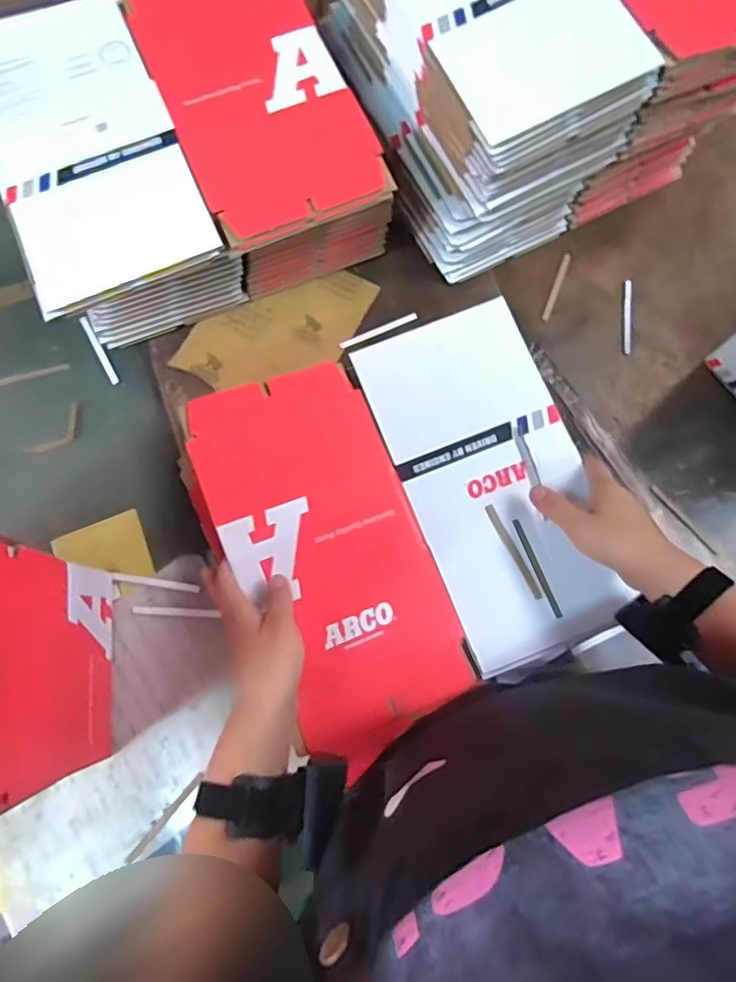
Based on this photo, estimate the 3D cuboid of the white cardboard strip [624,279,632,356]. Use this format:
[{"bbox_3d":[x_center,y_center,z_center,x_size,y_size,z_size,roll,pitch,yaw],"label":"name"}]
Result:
[{"bbox_3d":[0.306,-0.205,0.665,0.009,0.006,0.094,7,73,2],"label":"white cardboard strip"}]

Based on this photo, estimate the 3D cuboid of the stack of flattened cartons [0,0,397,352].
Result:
[{"bbox_3d":[-0.191,-0.358,0.623,0.357,0.166,0.342,-23,76,-6],"label":"stack of flattened cartons"}]

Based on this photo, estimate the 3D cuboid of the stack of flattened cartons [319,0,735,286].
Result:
[{"bbox_3d":[0.175,-0.481,0.625,0.351,0.234,0.331,-25,77,-7],"label":"stack of flattened cartons"}]

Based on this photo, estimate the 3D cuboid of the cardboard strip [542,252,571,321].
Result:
[{"bbox_3d":[0.226,-0.245,0.678,0.009,0.005,0.096,20,74,6],"label":"cardboard strip"}]

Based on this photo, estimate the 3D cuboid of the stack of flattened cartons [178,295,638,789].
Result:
[{"bbox_3d":[0.038,0.018,0.522,0.335,0.039,0.333,-22,75,-7],"label":"stack of flattened cartons"}]

